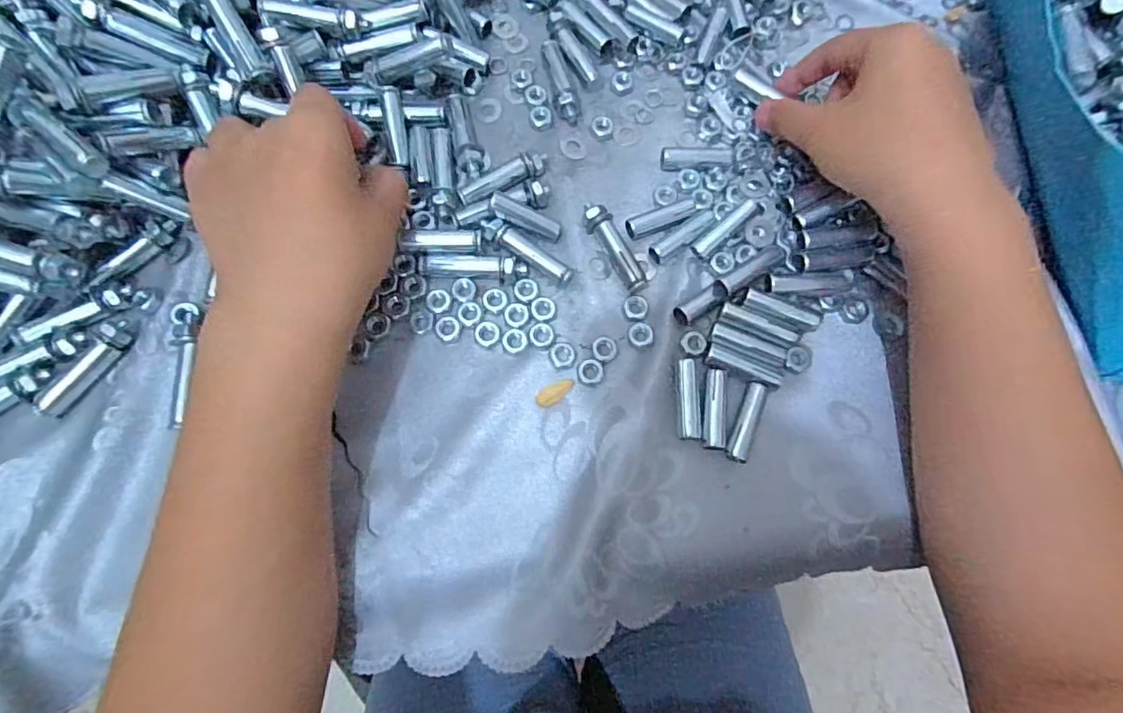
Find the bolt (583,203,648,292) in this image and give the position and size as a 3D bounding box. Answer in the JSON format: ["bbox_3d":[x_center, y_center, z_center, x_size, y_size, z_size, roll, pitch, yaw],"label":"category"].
[{"bbox_3d":[0.029,-0.059,0.293,0.016,0.010,0.054,-30,78,-9],"label":"bolt"}]

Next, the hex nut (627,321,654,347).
[{"bbox_3d":[0.041,-0.012,0.282,0.012,0.004,0.013,-37,79,-11],"label":"hex nut"}]

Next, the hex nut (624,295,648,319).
[{"bbox_3d":[0.039,-0.026,0.285,0.012,0.005,0.012,-5,75,-3],"label":"hex nut"}]

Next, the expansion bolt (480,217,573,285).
[{"bbox_3d":[-0.018,-0.056,0.288,0.053,0.011,0.011,30,76,6],"label":"expansion bolt"}]

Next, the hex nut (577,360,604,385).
[{"bbox_3d":[0.015,0.007,0.276,0.013,0.004,0.012,10,75,1],"label":"hex nut"}]

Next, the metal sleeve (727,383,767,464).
[{"bbox_3d":[0.091,0.032,0.270,0.010,0.009,0.041,22,75,4],"label":"metal sleeve"}]

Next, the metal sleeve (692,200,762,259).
[{"bbox_3d":[0.091,-0.071,0.297,0.047,0.007,0.010,-40,80,-11],"label":"metal sleeve"}]

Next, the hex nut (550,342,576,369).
[{"bbox_3d":[0.001,-0.001,0.278,0.013,0.004,0.014,6,75,0],"label":"hex nut"}]

